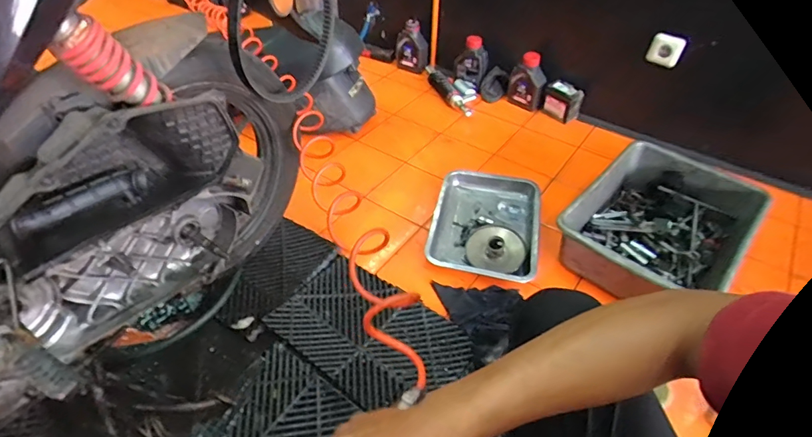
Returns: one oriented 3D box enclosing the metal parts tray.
[{"bbox_3d":[0.203,0.013,1.132,0.260,0.054,0.341,12,46,10],"label":"metal parts tray"}]

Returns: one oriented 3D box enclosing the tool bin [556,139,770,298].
[{"bbox_3d":[0.612,0.018,1.078,0.339,0.156,0.502,35,54,29],"label":"tool bin"}]

